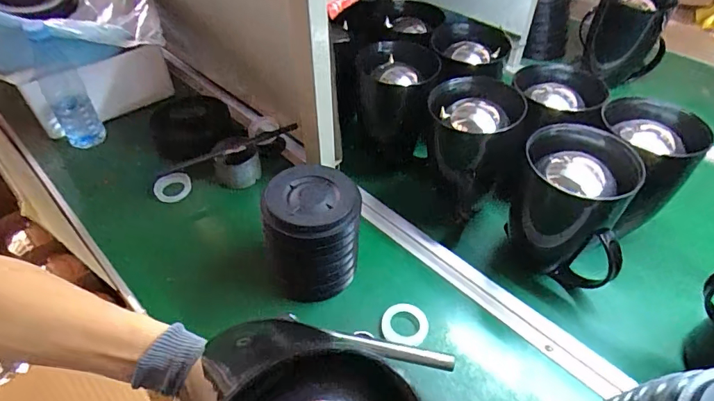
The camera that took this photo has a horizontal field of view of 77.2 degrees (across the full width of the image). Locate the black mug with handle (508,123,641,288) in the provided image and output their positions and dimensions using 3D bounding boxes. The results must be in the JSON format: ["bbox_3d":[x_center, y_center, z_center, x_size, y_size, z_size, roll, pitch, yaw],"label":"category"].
[{"bbox_3d":[0.270,0.013,0.586,0.134,0.183,0.134,0,45,0],"label":"black mug with handle"}]

